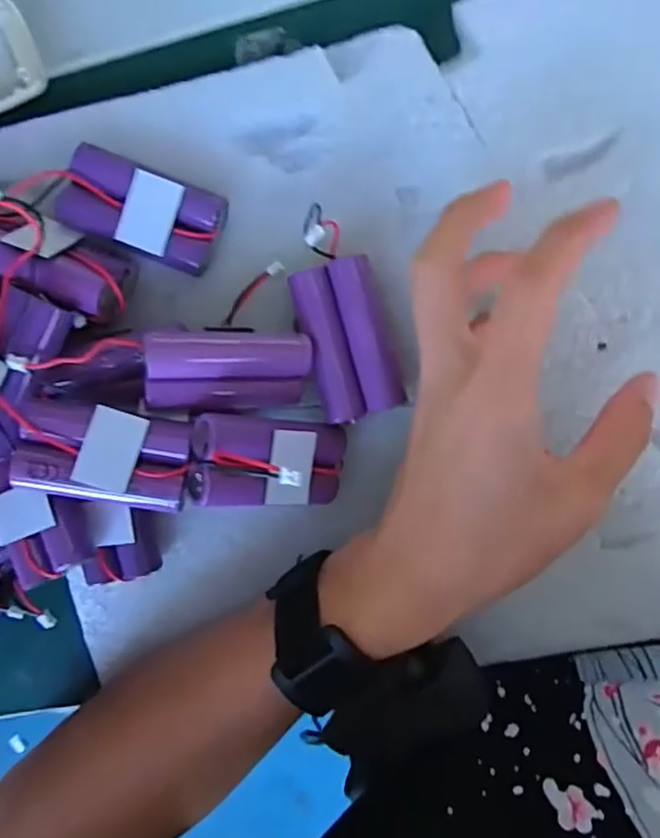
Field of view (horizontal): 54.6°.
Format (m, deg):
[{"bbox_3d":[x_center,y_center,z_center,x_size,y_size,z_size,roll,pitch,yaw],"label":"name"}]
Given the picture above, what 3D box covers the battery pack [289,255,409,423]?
[{"bbox_3d":[0.009,-0.034,0.275,0.034,0.016,0.065,-16,93,8],"label":"battery pack"}]

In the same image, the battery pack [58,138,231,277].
[{"bbox_3d":[-0.080,-0.089,0.275,0.065,0.022,0.033,22,98,4],"label":"battery pack"}]

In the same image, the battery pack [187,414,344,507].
[{"bbox_3d":[-0.023,0.017,0.263,0.070,0.021,0.034,5,98,-39],"label":"battery pack"}]

